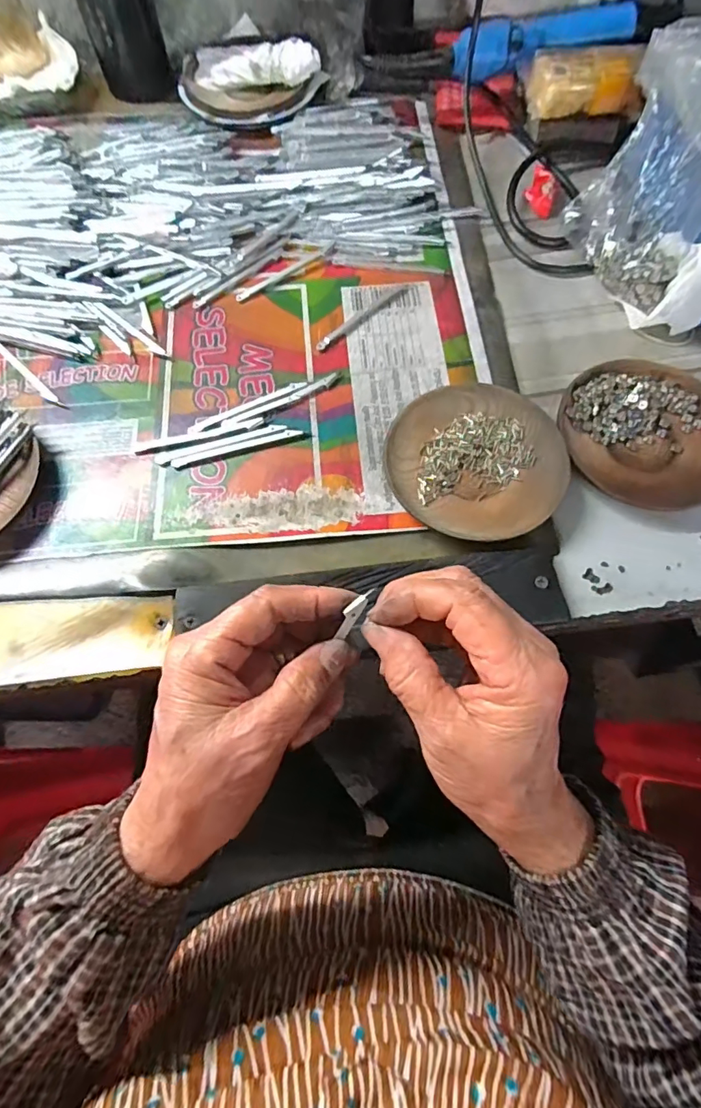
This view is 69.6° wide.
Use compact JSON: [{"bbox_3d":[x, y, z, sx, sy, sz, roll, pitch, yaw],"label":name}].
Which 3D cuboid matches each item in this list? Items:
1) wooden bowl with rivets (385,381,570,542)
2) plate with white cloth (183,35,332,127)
[{"bbox_3d":[0.082,-0.062,0.334,0.111,0.018,0.117,0,69,0],"label":"wooden bowl with rivets"},{"bbox_3d":[-0.100,-0.449,0.472,0.126,0.037,0.106,25,71,9],"label":"plate with white cloth"}]

